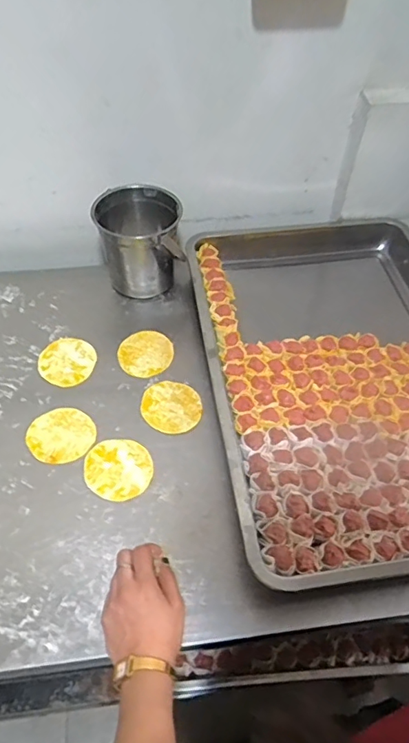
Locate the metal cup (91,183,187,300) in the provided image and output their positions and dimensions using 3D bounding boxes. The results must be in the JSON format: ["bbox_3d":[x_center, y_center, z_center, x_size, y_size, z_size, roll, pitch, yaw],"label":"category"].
[{"bbox_3d":[-0.106,-0.202,0.828,0.129,0.146,0.129,2,51,-2],"label":"metal cup"}]

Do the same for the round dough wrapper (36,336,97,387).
[{"bbox_3d":[-0.202,-0.016,0.751,0.084,0.004,0.083,2,51,-2],"label":"round dough wrapper"}]

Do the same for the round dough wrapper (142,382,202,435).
[{"bbox_3d":[-0.045,0.048,0.704,0.078,0.005,0.088,-32,59,-25],"label":"round dough wrapper"}]

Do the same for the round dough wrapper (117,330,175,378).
[{"bbox_3d":[-0.089,-0.028,0.766,0.082,0.004,0.086,0,53,0],"label":"round dough wrapper"}]

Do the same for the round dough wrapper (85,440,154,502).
[{"bbox_3d":[-0.109,0.123,0.642,0.084,0.004,0.082,2,51,-2],"label":"round dough wrapper"}]

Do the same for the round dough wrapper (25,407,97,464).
[{"bbox_3d":[-0.190,0.083,0.672,0.087,0.004,0.078,-11,52,-12],"label":"round dough wrapper"}]

